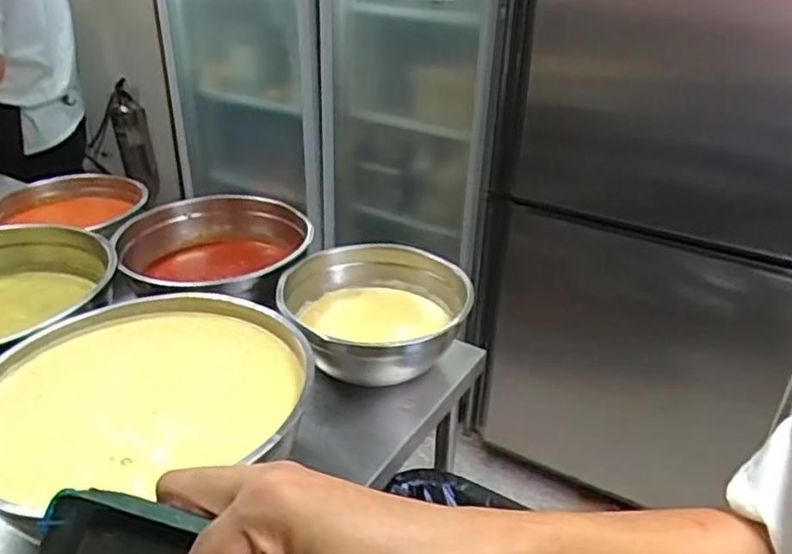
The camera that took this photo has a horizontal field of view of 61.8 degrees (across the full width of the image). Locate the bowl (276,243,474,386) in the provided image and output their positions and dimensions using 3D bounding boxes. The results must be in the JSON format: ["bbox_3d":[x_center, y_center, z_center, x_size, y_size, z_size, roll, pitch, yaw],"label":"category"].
[{"bbox_3d":[-0.029,0.061,1.040,0.271,0.114,0.277,2,29,-1],"label":"bowl"}]

